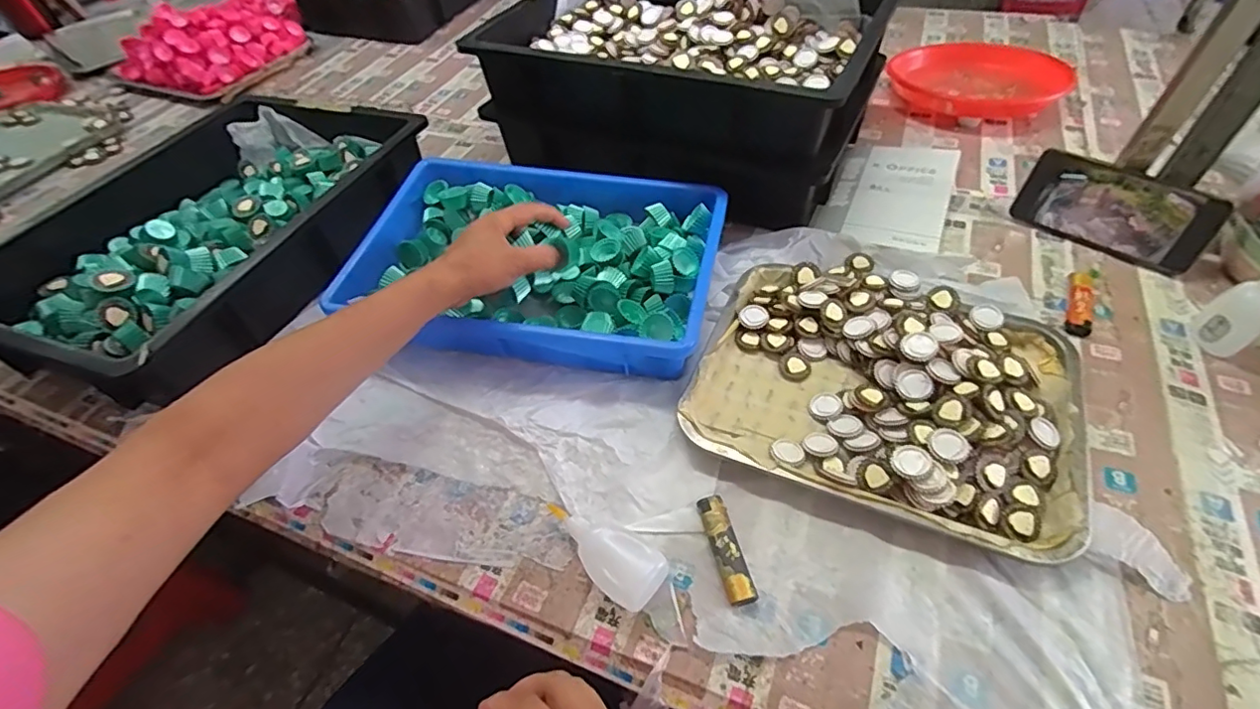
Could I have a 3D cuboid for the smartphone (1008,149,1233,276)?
[{"bbox_3d":[0.495,-0.148,0.578,0.163,0.076,0.010,35,33,27],"label":"smartphone"}]

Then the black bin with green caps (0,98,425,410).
[{"bbox_3d":[-0.458,-0.142,0.647,0.356,0.088,0.454,19,54,19],"label":"black bin with green caps"}]

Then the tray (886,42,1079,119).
[{"bbox_3d":[0.490,-0.393,0.803,0.205,0.051,0.200,0,50,5],"label":"tray"}]

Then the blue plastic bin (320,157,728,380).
[{"bbox_3d":[-0.097,-0.103,0.595,0.368,0.078,0.234,7,51,11],"label":"blue plastic bin"}]

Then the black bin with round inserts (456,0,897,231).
[{"bbox_3d":[0.059,-0.341,0.717,0.454,0.174,0.352,19,54,19],"label":"black bin with round inserts"}]

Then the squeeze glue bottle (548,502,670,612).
[{"bbox_3d":[-0.025,0.143,0.413,0.102,0.030,0.040,29,58,25],"label":"squeeze glue bottle"}]

